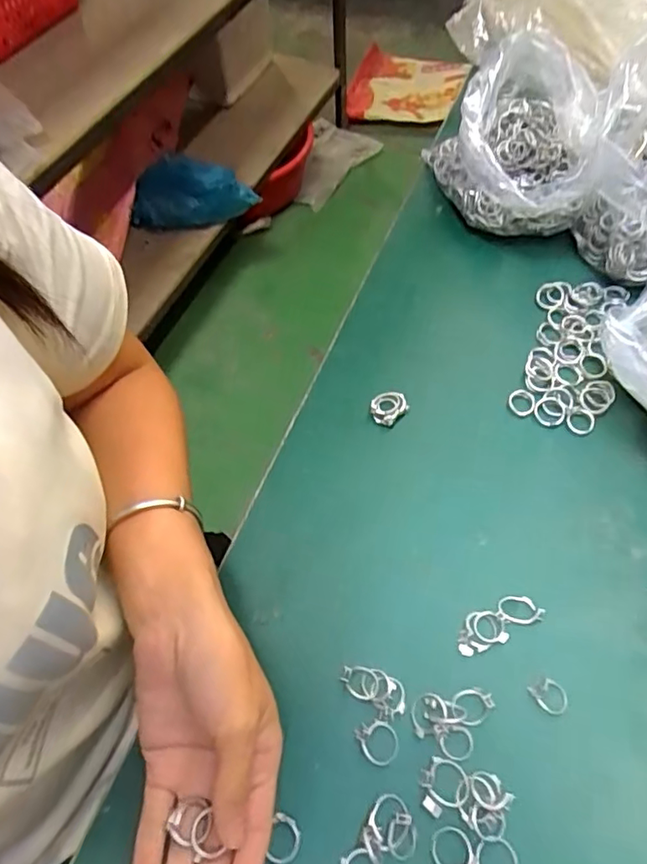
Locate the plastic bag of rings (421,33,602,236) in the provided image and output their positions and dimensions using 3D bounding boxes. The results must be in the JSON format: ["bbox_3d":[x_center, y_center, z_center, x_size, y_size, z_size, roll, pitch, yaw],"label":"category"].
[{"bbox_3d":[0.163,-0.249,0.492,0.142,0.116,0.132,15,60,10],"label":"plastic bag of rings"}]

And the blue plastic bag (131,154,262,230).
[{"bbox_3d":[-0.319,-0.528,1.239,0.292,0.128,0.121,7,59,24],"label":"blue plastic bag"}]

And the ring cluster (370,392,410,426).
[{"bbox_3d":[0.049,-0.018,0.419,0.027,0.012,0.022,-38,65,-18],"label":"ring cluster"}]

